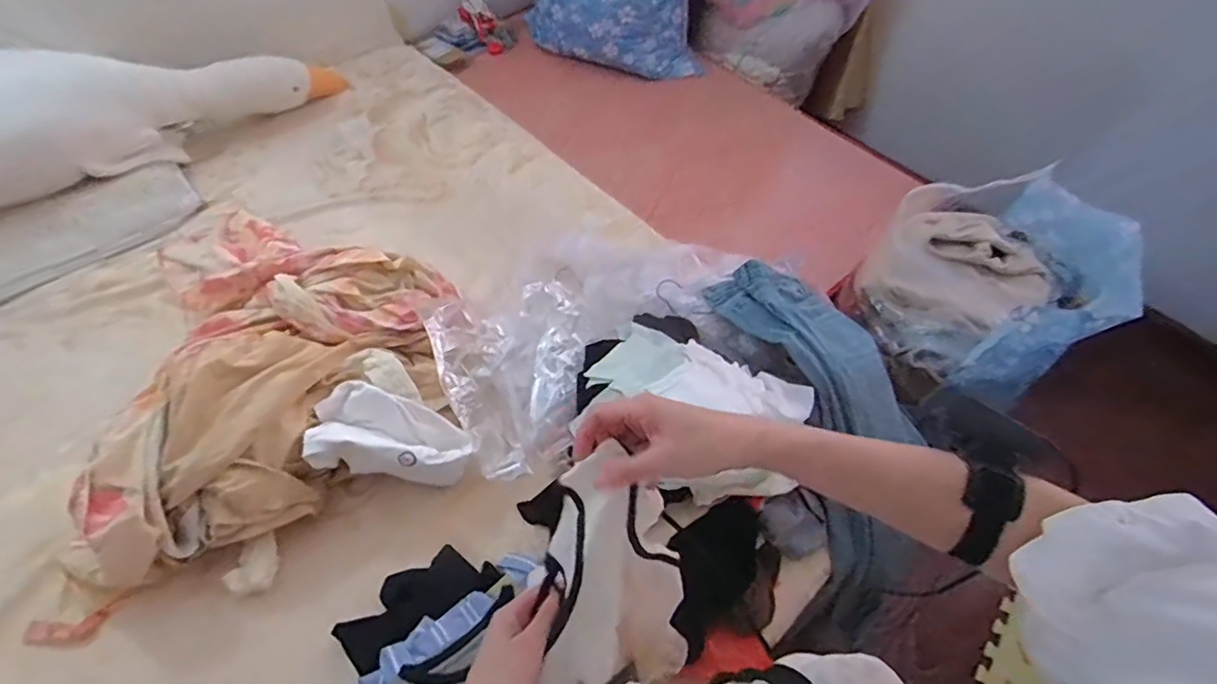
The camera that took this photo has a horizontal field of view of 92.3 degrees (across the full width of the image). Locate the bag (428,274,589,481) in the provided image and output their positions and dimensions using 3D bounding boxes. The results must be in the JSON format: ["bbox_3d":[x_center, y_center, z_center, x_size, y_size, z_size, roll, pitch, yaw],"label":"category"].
[{"bbox_3d":[-0.164,0.057,1.113,0.279,0.136,0.332,-18,58,-15],"label":"bag"}]

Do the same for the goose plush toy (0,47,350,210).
[{"bbox_3d":[-1.215,-0.570,1.384,1.046,0.338,0.283,-24,60,-18],"label":"goose plush toy"}]

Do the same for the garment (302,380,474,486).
[{"bbox_3d":[-0.376,0.163,1.026,0.252,0.113,0.133,2,55,-1],"label":"garment"}]

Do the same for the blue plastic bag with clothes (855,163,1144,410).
[{"bbox_3d":[0.832,-0.152,1.263,0.428,0.189,0.550,40,63,22],"label":"blue plastic bag with clothes"}]

